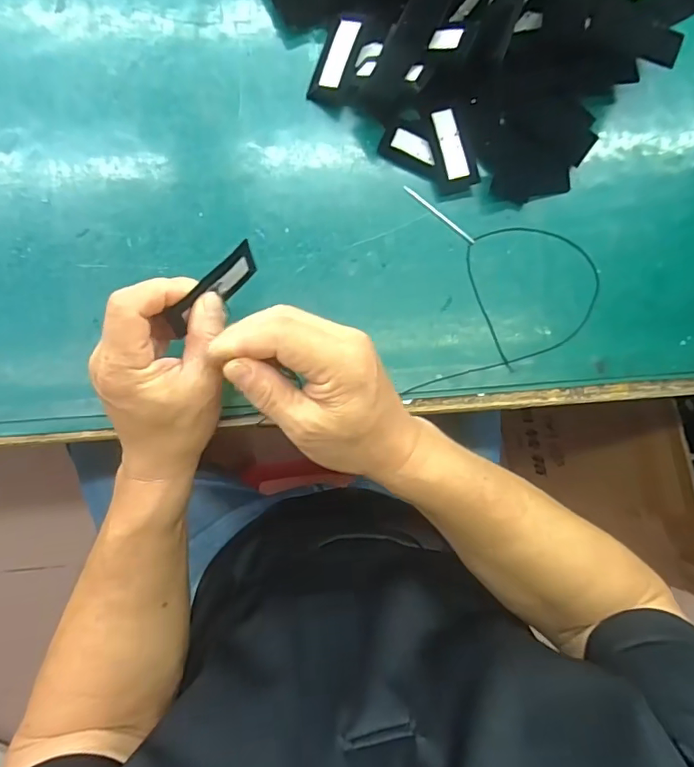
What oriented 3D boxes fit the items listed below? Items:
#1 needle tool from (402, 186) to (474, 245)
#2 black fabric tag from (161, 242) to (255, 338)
[{"bbox_3d":[0.076,-0.139,0.416,0.072,0.004,0.005,41,83,-2],"label":"needle tool"},{"bbox_3d":[-0.086,-0.061,0.329,0.006,0.027,0.074,35,66,19],"label":"black fabric tag"}]

